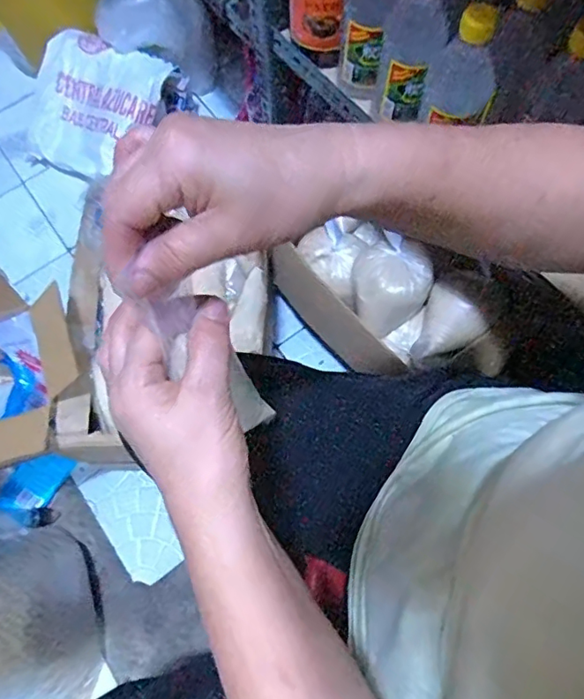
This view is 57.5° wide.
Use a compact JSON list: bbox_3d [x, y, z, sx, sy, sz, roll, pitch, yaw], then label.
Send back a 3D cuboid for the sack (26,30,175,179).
[{"bbox_3d":[-0.399,-0.474,1.037,0.292,0.113,0.231,25,73,11],"label":"sack"}]

